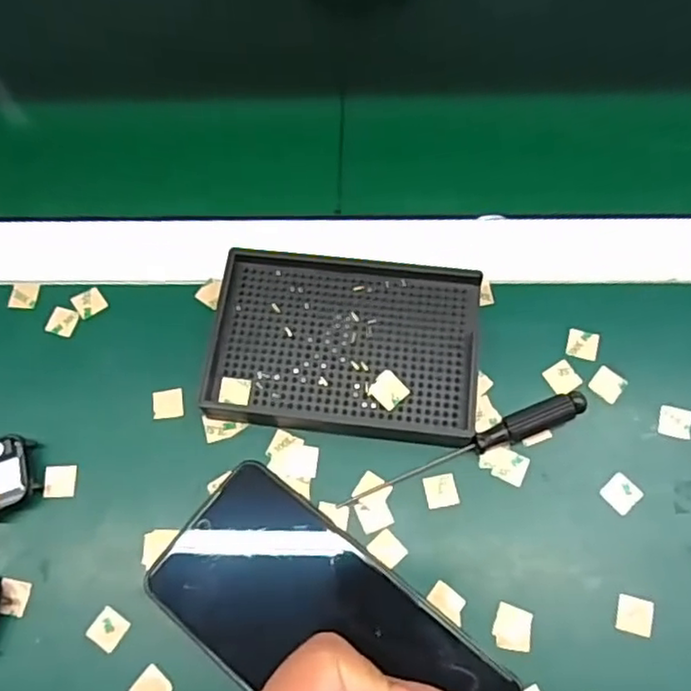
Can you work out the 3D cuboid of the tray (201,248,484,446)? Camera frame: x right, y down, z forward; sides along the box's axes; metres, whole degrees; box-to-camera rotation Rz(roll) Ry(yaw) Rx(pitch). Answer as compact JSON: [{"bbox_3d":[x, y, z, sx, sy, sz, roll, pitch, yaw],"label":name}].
[{"bbox_3d":[0.000,-0.001,0.339,0.136,0.021,0.092,6,68,4],"label":"tray"}]

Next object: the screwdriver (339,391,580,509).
[{"bbox_3d":[0.059,0.052,0.318,0.129,0.014,0.012,-22,69,-7],"label":"screwdriver"}]

